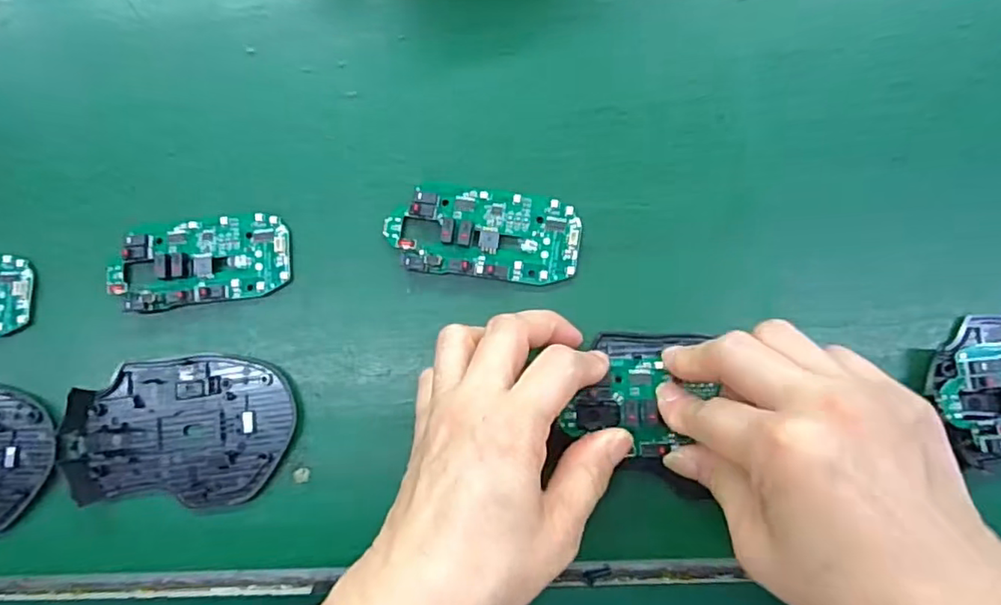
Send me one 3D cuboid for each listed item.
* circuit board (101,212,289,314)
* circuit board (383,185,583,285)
[{"bbox_3d":[-0.158,-0.022,0.310,0.093,0.010,0.044,-8,82,4],"label":"circuit board"},{"bbox_3d":[-0.009,-0.035,0.301,0.097,0.009,0.045,6,83,5],"label":"circuit board"}]

